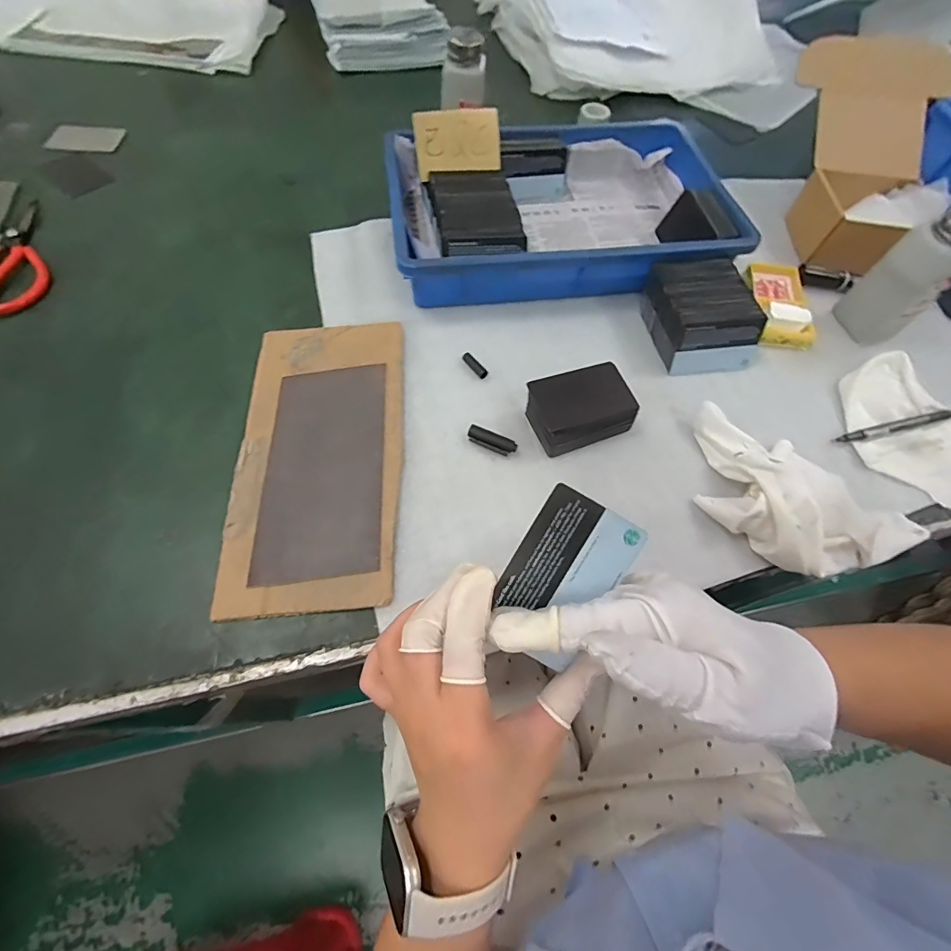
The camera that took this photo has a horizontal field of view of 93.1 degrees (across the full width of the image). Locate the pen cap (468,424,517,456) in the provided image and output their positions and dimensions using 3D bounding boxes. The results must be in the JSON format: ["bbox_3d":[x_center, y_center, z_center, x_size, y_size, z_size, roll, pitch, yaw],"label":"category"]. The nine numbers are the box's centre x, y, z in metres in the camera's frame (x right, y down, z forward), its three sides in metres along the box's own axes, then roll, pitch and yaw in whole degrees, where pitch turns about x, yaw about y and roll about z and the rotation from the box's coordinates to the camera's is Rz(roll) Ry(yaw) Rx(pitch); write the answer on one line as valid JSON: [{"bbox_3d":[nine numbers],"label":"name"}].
[{"bbox_3d":[0.014,-0.030,0.404,0.045,0.012,0.013,23,64,9],"label":"pen cap"}]

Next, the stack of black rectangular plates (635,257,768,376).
[{"bbox_3d":[0.228,-0.161,0.454,0.088,0.049,0.106,-10,65,-9],"label":"stack of black rectangular plates"}]

